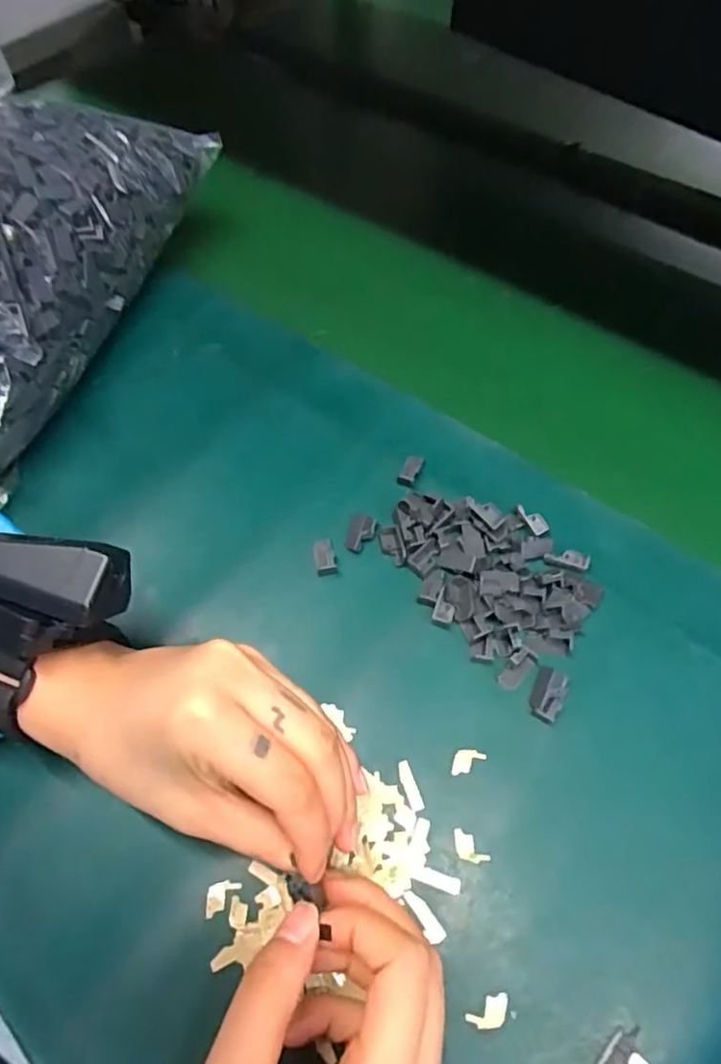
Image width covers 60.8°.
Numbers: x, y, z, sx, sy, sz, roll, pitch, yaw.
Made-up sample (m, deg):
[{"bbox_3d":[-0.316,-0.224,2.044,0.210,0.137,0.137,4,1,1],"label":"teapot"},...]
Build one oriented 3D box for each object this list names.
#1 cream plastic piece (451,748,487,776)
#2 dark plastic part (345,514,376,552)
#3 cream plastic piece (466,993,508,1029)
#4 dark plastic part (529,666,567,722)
[{"bbox_3d":[0.050,0.106,0.286,0.017,0.004,0.010,-9,59,-5],"label":"cream plastic piece"},{"bbox_3d":[0.000,0.001,0.344,0.013,0.009,0.021,13,60,8],"label":"dark plastic part"},{"bbox_3d":[0.050,0.189,0.241,0.017,0.004,0.010,-8,59,-5],"label":"cream plastic piece"},{"bbox_3d":[0.090,0.078,0.295,0.014,0.009,0.025,23,62,14],"label":"dark plastic part"}]

